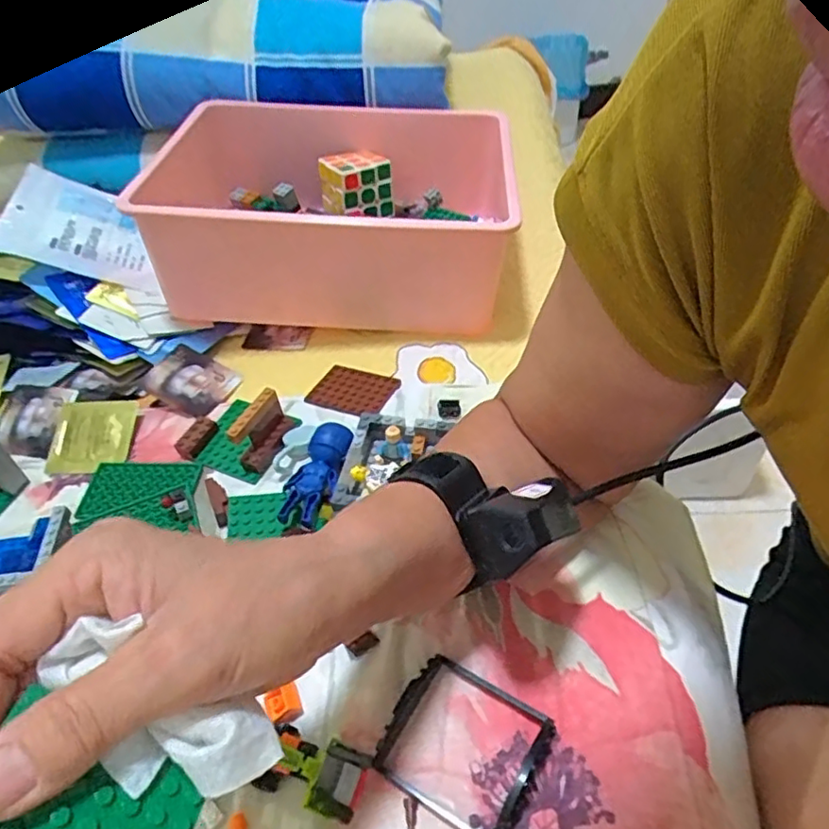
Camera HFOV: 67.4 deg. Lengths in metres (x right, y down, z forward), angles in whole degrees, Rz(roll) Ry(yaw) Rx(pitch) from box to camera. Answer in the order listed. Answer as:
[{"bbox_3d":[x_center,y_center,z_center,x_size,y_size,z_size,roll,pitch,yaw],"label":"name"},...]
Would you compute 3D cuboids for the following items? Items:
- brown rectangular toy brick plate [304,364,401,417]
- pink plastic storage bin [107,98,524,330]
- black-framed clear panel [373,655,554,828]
[{"bbox_3d":[-0.050,-0.020,0.502,0.064,0.005,0.049,17,49,23],"label":"brown rectangular toy brick plate"},{"bbox_3d":[-0.065,-0.195,0.582,0.310,0.142,0.251,-3,44,5],"label":"pink plastic storage bin"},{"bbox_3d":[0.023,0.159,0.303,0.072,0.017,0.064,21,51,26],"label":"black-framed clear panel"}]

